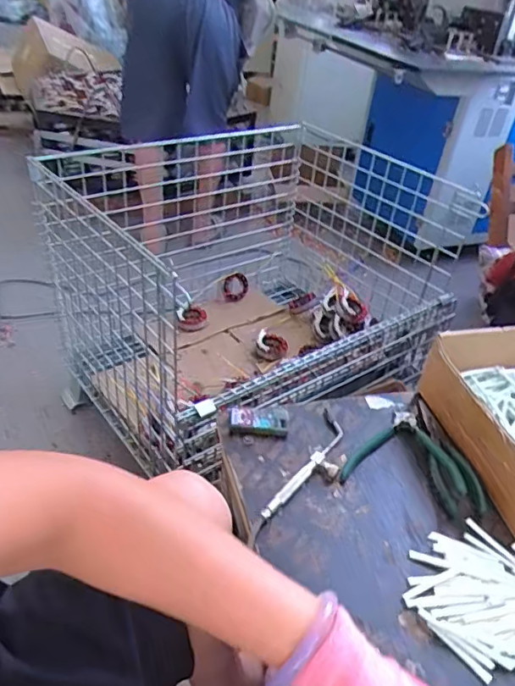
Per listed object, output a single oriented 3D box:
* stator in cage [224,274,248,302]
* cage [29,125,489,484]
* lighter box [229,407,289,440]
[{"bbox_3d":[-0.066,-0.171,1.687,0.080,0.088,0.025,22,2,-40],"label":"stator in cage"},{"bbox_3d":[0.003,-0.159,1.367,0.855,0.521,0.697,-22,46,-33],"label":"cage"},{"bbox_3d":[0.002,0.092,0.630,0.070,0.016,0.032,7,37,0],"label":"lighter box"}]

